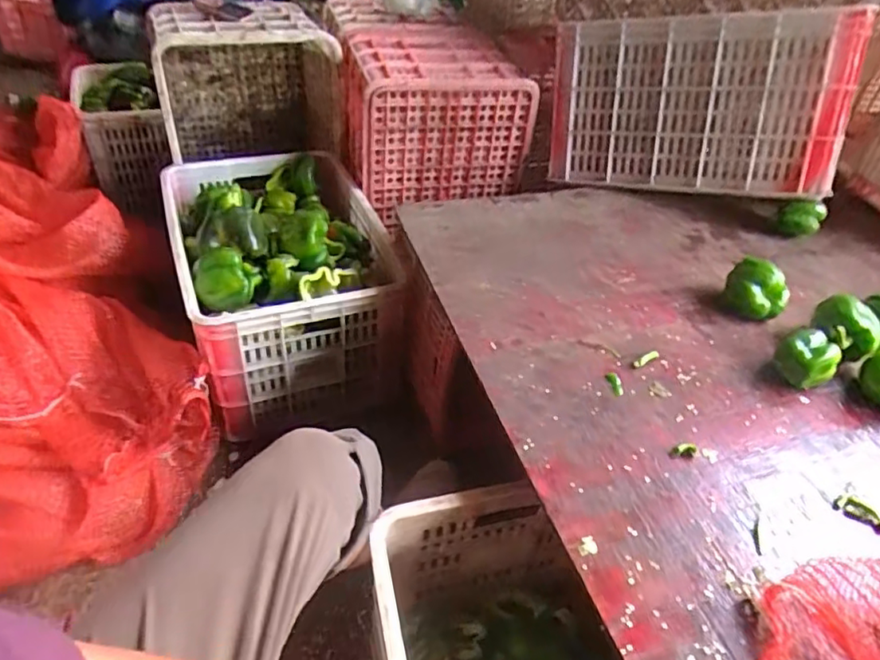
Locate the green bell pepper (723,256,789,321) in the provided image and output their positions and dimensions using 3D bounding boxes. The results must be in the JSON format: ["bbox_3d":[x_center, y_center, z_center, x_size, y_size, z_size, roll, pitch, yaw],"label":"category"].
[{"bbox_3d":[0.469,-0.054,0.864,0.085,0.072,0.067,21,43,17],"label":"green bell pepper"}]

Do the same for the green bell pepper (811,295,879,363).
[{"bbox_3d":[0.554,0.003,0.803,0.076,0.073,0.075,3,41,-3],"label":"green bell pepper"}]

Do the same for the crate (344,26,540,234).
[{"bbox_3d":[-0.042,-0.534,1.376,0.347,0.274,0.535,-6,43,-13],"label":"crate"}]

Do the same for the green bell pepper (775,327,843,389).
[{"bbox_3d":[0.478,0.040,0.763,0.071,0.056,0.076,32,48,27],"label":"green bell pepper"}]

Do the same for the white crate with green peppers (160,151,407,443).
[{"bbox_3d":[-0.320,-0.130,1.187,0.383,0.244,0.637,-10,44,-18],"label":"white crate with green peppers"}]

